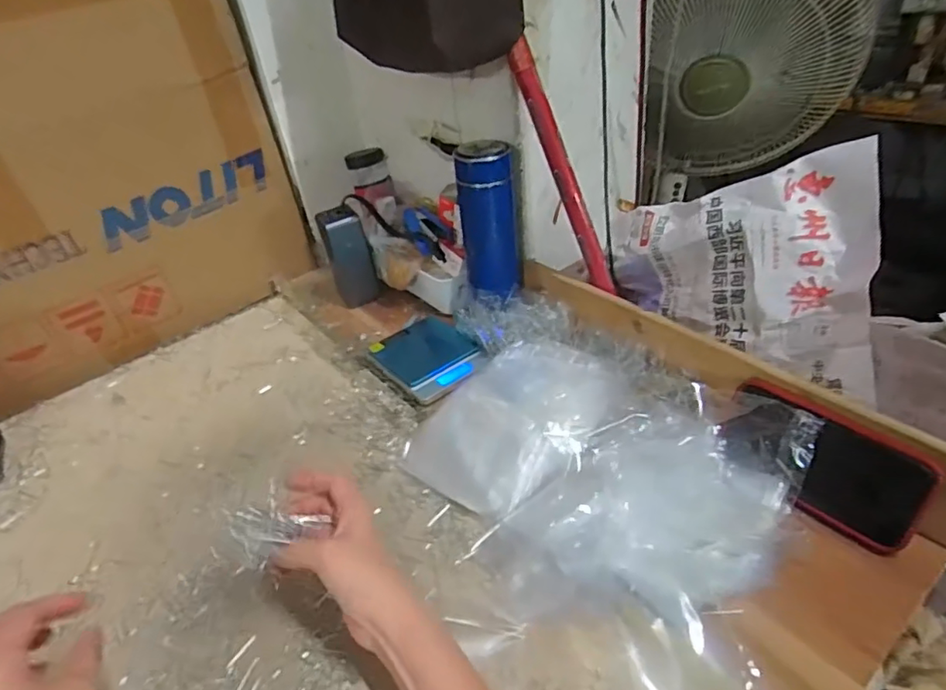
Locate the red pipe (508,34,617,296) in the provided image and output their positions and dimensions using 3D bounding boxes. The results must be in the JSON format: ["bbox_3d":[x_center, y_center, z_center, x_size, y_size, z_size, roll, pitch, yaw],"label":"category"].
[{"bbox_3d":[0.098,-0.176,0.614,0.021,0.270,0.020,-3,31,45],"label":"red pipe"}]

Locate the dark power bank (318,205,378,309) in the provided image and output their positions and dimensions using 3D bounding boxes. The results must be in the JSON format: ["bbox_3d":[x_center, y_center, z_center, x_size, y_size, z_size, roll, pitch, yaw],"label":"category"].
[{"bbox_3d":[-0.169,-0.116,0.796,0.055,0.131,0.044,-21,39,-17],"label":"dark power bank"}]

